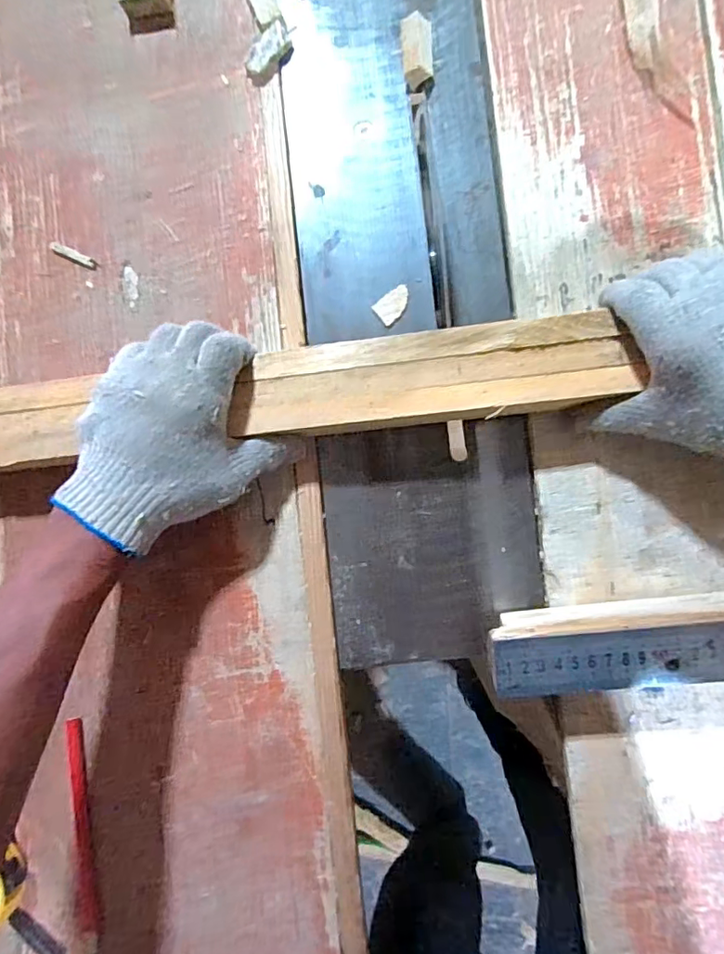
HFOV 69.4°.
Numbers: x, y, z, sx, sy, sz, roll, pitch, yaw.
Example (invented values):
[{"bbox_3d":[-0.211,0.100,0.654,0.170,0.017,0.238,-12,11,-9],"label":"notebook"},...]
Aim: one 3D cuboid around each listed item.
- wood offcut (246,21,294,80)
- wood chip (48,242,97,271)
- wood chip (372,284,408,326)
[{"bbox_3d":[-0.070,-0.326,0.401,0.023,0.009,0.043,42,93,5],"label":"wood offcut"},{"bbox_3d":[-0.228,-0.174,0.411,0.042,0.004,0.008,25,91,6],"label":"wood chip"},{"bbox_3d":[0.024,-0.127,0.385,0.029,0.004,0.020,-37,85,4],"label":"wood chip"}]

